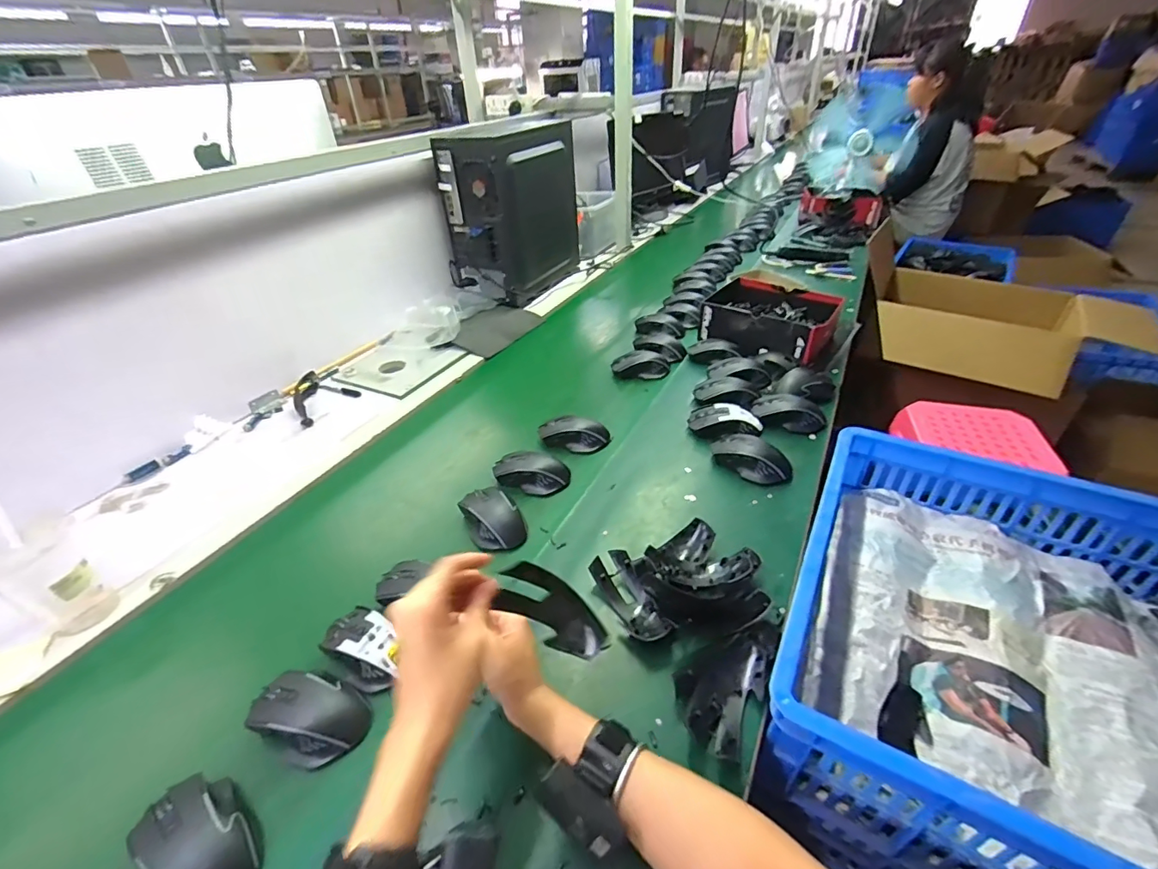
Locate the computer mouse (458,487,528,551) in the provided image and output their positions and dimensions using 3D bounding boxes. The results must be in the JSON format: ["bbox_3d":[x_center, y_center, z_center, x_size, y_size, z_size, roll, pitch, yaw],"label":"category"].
[{"bbox_3d":[-0.118,0.115,0.688,0.072,0.041,0.101,-20,40,-21],"label":"computer mouse"}]

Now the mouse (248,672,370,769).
[{"bbox_3d":[-0.266,0.271,0.487,0.114,0.037,0.074,14,40,21],"label":"mouse"}]

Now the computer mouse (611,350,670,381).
[{"bbox_3d":[0.125,-0.141,1.010,0.112,0.034,0.061,5,37,10],"label":"computer mouse"}]

